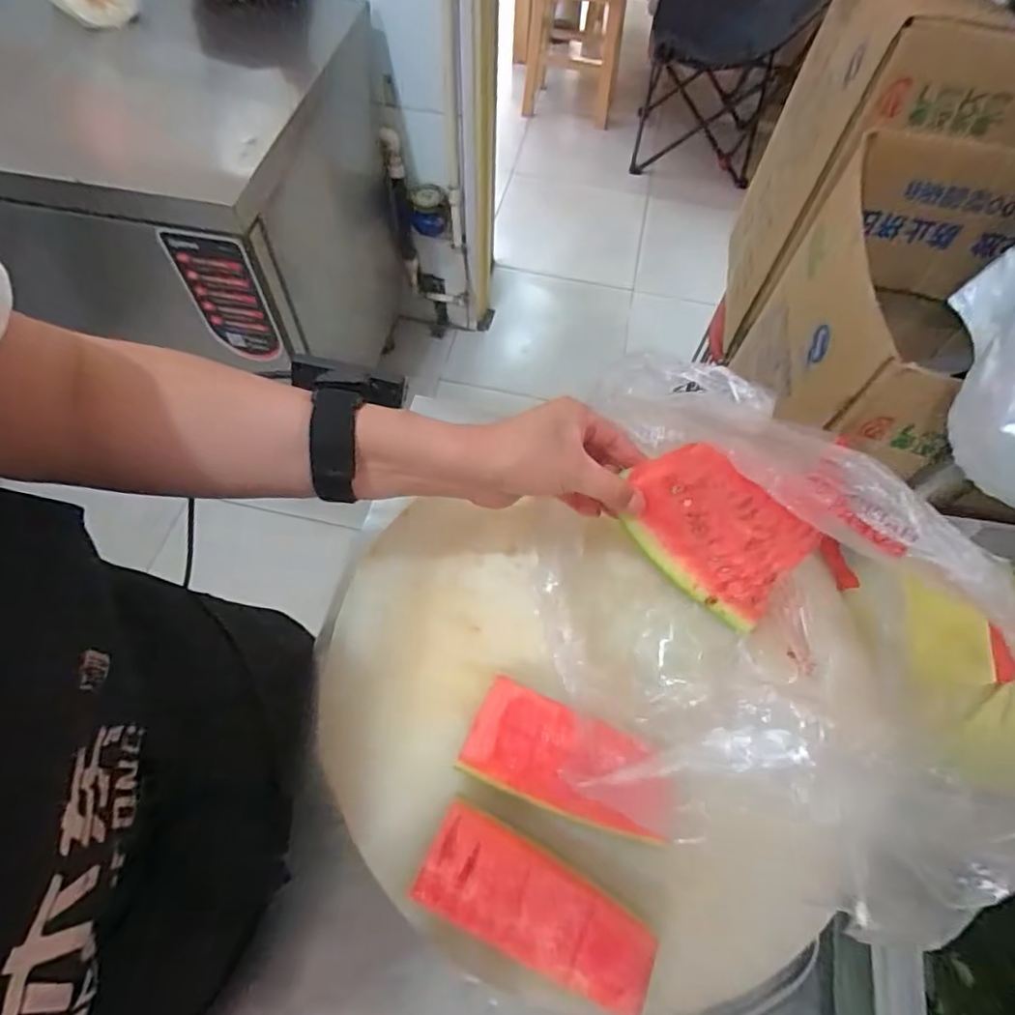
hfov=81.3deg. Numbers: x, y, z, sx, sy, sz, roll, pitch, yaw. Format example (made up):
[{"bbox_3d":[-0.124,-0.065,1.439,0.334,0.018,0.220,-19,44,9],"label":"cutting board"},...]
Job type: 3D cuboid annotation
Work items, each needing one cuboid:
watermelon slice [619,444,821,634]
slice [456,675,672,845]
[{"bbox_3d":[0.133,0.017,0.378,0.120,0.081,0.012,38,22,-9],"label":"watermelon slice"},{"bbox_3d":[0.037,0.154,0.357,0.124,0.018,0.056,21,62,9],"label":"slice"}]

